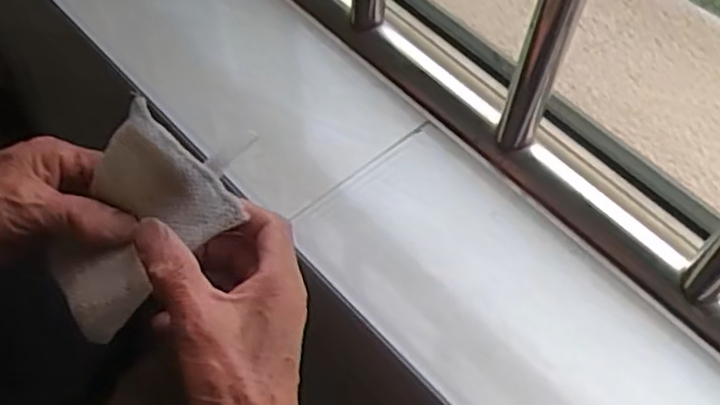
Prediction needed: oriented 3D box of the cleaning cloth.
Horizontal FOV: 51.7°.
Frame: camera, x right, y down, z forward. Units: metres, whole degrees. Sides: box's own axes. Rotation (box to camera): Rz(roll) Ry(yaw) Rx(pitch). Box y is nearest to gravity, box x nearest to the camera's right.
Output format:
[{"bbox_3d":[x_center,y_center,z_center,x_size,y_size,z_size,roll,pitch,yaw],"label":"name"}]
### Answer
[{"bbox_3d":[-0.129,0.009,0.416,0.101,0.071,0.083,-31,58,-19],"label":"cleaning cloth"}]

